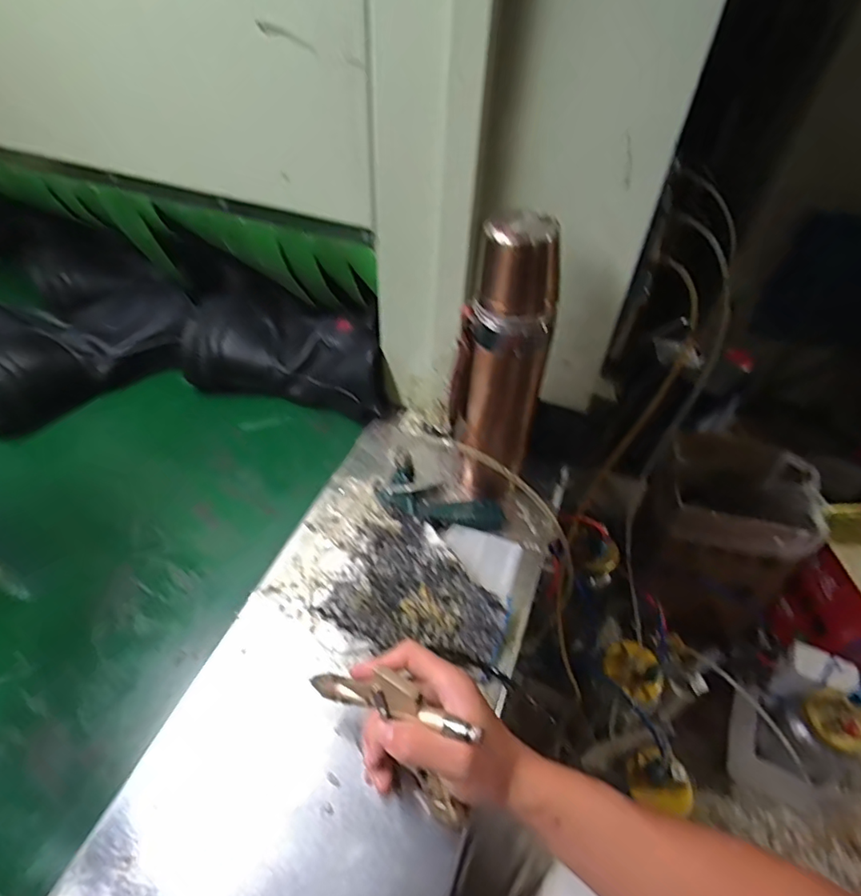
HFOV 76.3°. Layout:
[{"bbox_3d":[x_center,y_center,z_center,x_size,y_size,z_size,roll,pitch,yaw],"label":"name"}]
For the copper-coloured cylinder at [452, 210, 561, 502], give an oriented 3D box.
[{"bbox_3d":[0.059,-0.056,0.488,0.071,0.286,0.051,23,51,17],"label":"copper-coloured cylinder"}]

